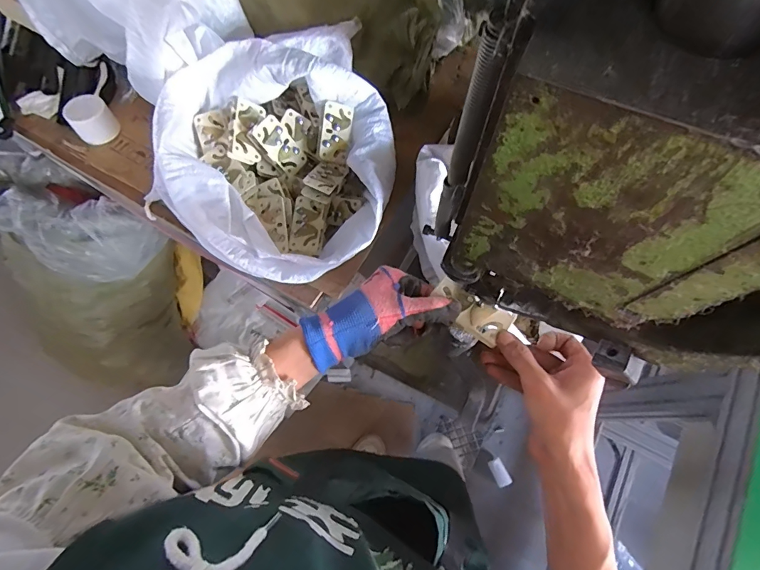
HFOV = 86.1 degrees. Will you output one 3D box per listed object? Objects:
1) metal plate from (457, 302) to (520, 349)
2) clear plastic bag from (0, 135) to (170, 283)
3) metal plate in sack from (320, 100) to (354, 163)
[{"bbox_3d":[0.100,0.034,0.387,0.044,0.011,0.036,33,75,12],"label":"metal plate"},{"bbox_3d":[-0.810,-0.161,1.024,0.442,0.163,0.227,31,75,11],"label":"clear plastic bag"},{"bbox_3d":[-0.061,-0.213,0.568,0.039,0.007,0.079,8,92,-26],"label":"metal plate in sack"}]

